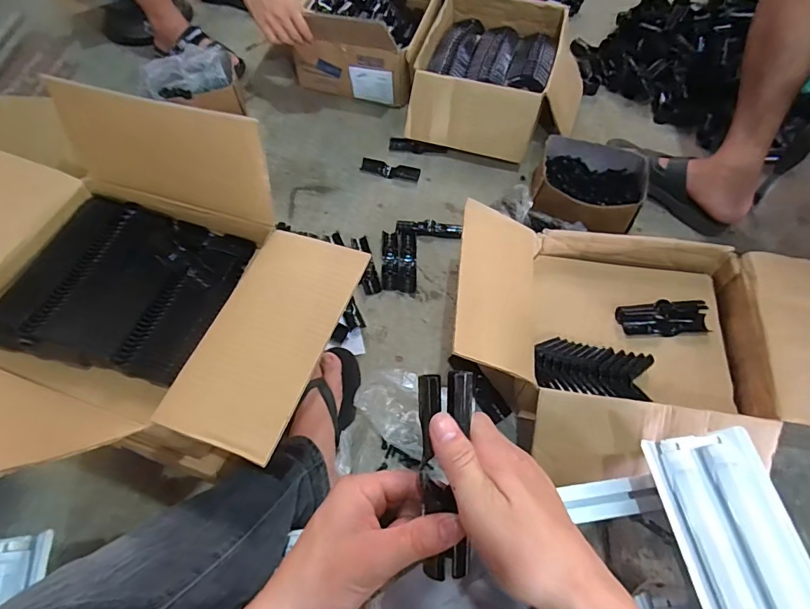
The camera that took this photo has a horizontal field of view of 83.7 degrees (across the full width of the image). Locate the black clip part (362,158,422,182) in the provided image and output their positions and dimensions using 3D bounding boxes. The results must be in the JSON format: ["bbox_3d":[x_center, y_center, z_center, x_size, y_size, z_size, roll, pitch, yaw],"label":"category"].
[{"bbox_3d":[-0.031,-0.294,0.992,0.129,0.010,0.040,12,62,8],"label":"black clip part"}]

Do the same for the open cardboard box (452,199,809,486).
[{"bbox_3d":[0.353,0.053,0.657,0.563,0.148,0.382,5,62,4],"label":"open cardboard box"}]

